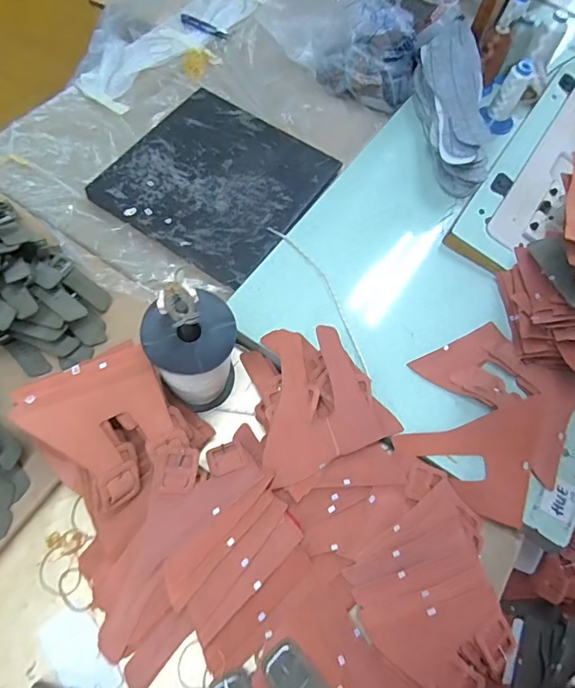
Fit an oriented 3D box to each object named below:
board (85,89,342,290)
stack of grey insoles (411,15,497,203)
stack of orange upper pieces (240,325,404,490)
[{"bbox_3d":[-0.118,-0.278,0.796,0.312,0.014,0.305,32,69,11],"label":"board"},{"bbox_3d":[0.291,-0.416,0.838,0.107,0.093,0.336,3,66,-1],"label":"stack of grey insoles"},{"bbox_3d":[0.026,0.058,0.608,0.177,0.080,0.190,-24,69,-13],"label":"stack of orange upper pieces"}]

